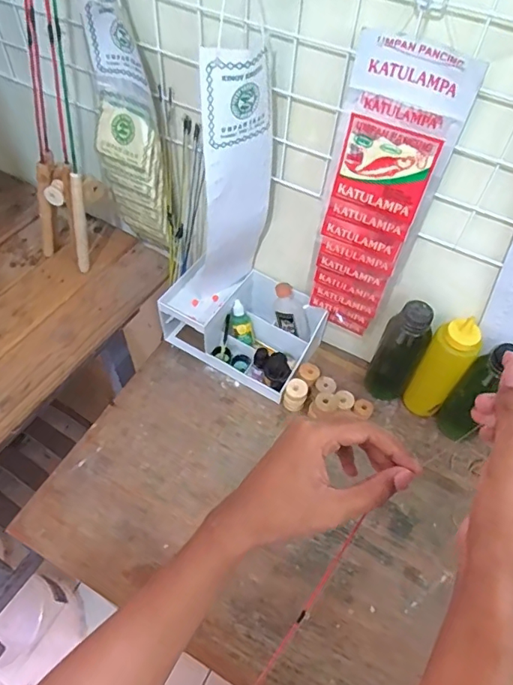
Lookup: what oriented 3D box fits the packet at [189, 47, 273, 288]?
[{"bbox_3d":[-0.034,-0.189,0.645,0.097,0.383,0.055,-27,64,-22],"label":"packet"}]

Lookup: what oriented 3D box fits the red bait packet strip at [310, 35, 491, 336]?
[{"bbox_3d":[0.140,-0.149,0.607,0.112,0.397,0.028,23,57,12],"label":"red bait packet strip"}]

